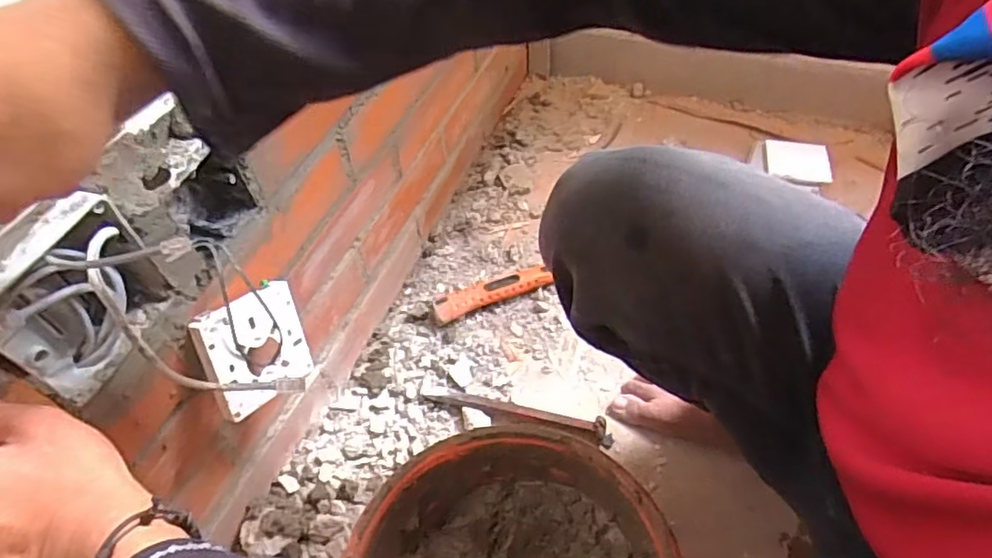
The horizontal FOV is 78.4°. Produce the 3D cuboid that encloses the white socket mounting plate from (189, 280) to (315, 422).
[{"bbox_3d":[-0.194,0.055,0.500,0.013,0.089,0.088,-2,23,32],"label":"white socket mounting plate"}]

